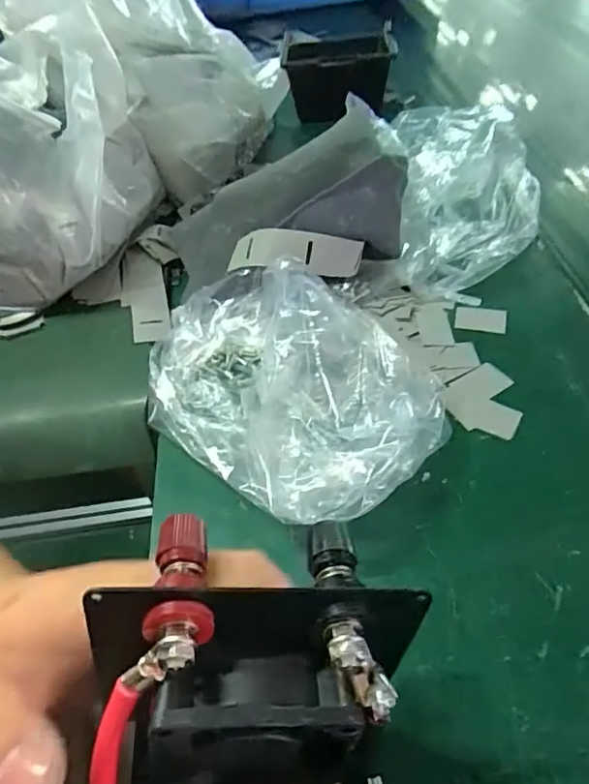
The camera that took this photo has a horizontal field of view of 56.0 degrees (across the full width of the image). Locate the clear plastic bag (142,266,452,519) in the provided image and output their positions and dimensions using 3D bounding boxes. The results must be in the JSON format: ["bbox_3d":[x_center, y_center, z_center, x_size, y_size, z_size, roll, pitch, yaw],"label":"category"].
[{"bbox_3d":[-0.011,-0.010,0.317,0.184,0.052,0.129,27,55,25],"label":"clear plastic bag"}]

